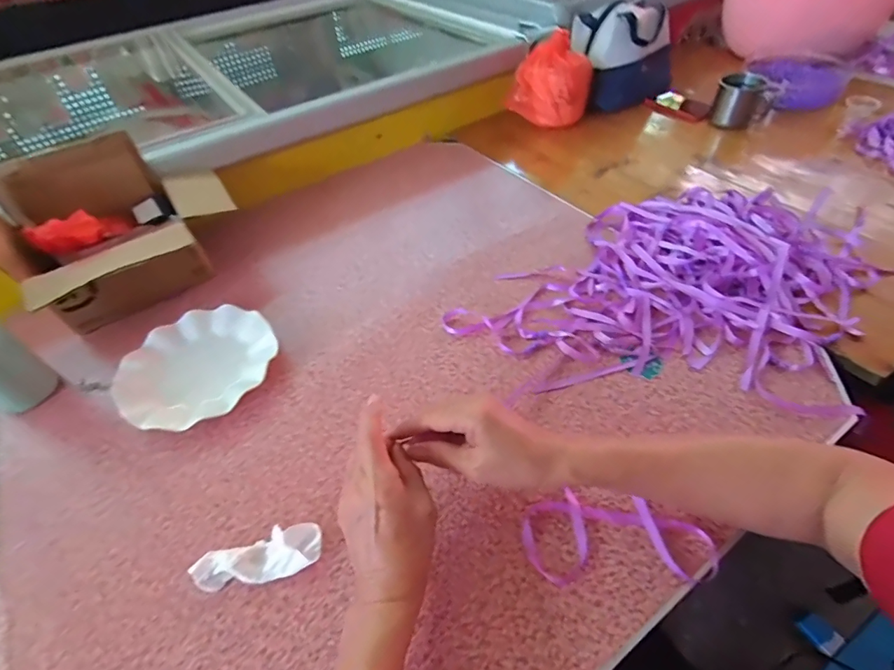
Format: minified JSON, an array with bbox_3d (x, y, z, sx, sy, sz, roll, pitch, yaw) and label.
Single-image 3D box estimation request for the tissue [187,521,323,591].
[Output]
[{"bbox_3d":[-0.171,0.203,0.405,0.110,0.025,0.037,-12,49,-7],"label":"tissue"}]

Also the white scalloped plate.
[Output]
[{"bbox_3d":[-0.313,0.037,0.563,0.182,0.023,0.175,-2,49,2],"label":"white scalloped plate"}]

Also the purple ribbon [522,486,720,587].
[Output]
[{"bbox_3d":[0.151,0.181,0.402,0.162,0.013,0.077,-2,49,2],"label":"purple ribbon"}]

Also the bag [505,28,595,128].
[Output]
[{"bbox_3d":[0.217,-0.526,0.923,0.158,0.150,0.113,12,51,14],"label":"bag"}]

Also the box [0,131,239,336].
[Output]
[{"bbox_3d":[-0.454,-0.141,0.640,0.278,0.184,0.223,-34,55,-24],"label":"box"}]

